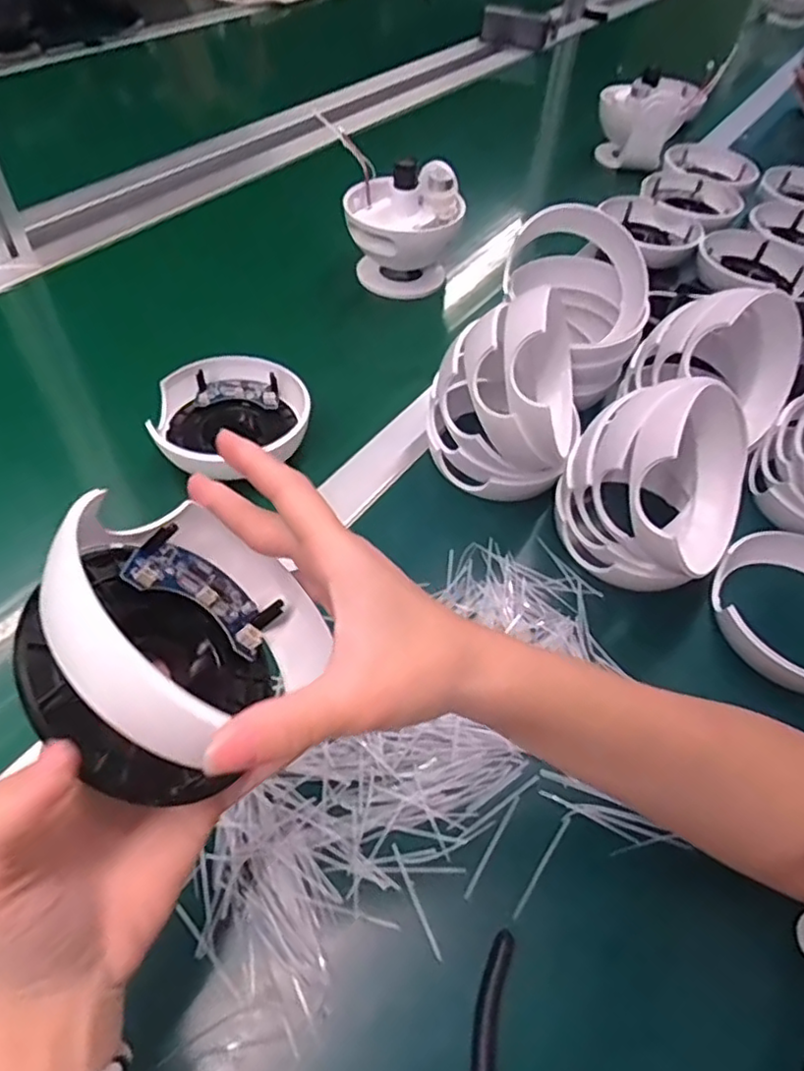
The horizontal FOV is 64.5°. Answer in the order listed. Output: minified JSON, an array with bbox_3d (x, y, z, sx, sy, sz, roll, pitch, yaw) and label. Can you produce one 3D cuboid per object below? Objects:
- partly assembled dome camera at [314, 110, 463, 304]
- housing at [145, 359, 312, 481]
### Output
[{"bbox_3d":[-0.002,-0.316,0.641,0.112,0.112,0.146,-2,52,-7],"label":"partly assembled dome camera"},{"bbox_3d":[-0.127,-0.088,0.483,0.111,0.036,0.109,-10,53,-13],"label":"housing"}]

